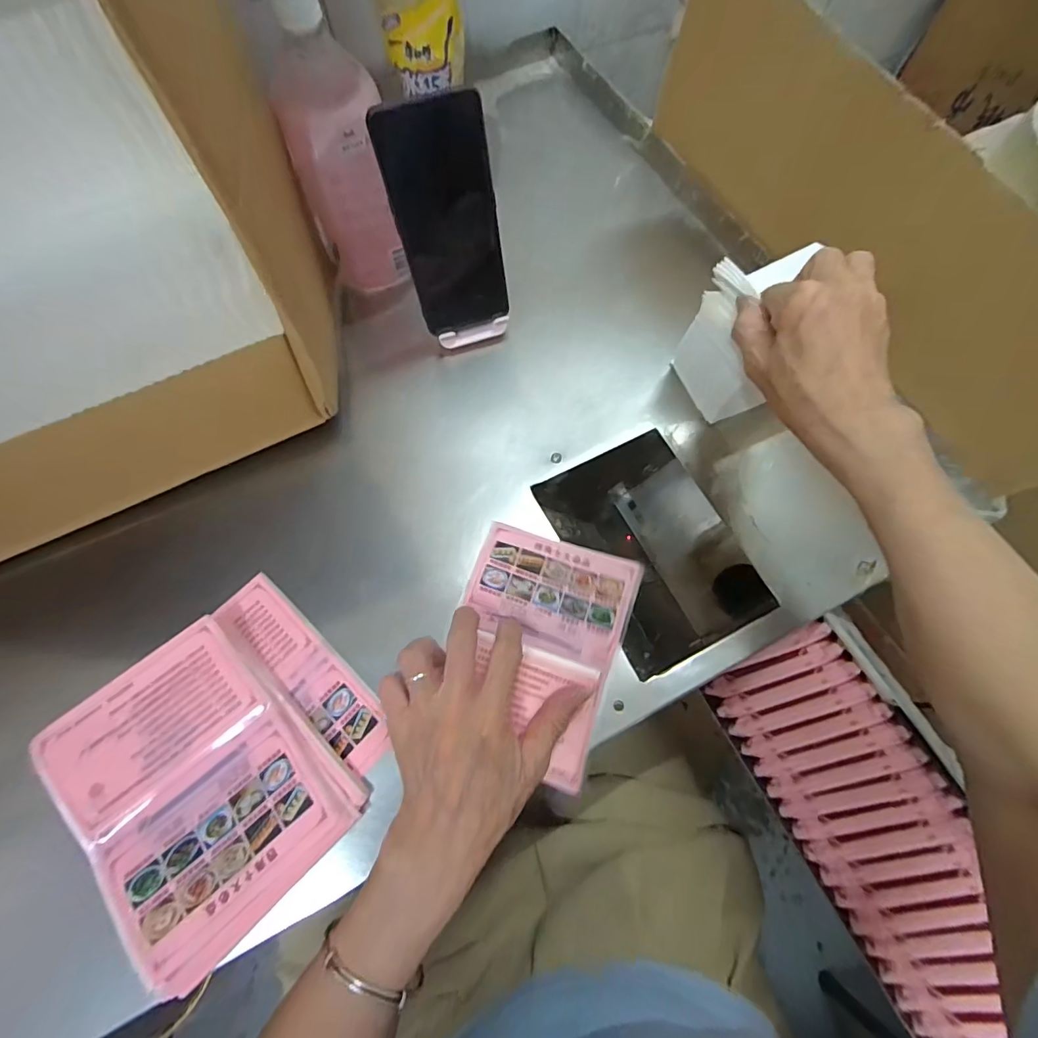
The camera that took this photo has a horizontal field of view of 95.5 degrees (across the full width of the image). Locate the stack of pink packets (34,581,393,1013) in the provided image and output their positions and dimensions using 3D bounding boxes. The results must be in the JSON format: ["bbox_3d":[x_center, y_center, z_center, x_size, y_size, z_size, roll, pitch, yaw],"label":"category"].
[{"bbox_3d":[-0.189,0.153,0.309,0.173,0.029,0.169,42,74,14],"label":"stack of pink packets"}]

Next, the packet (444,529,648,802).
[{"bbox_3d":[0.010,0.087,0.342,0.121,0.018,0.159,20,70,7],"label":"packet"}]

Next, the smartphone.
[{"bbox_3d":[-0.053,-0.224,0.365,0.077,0.157,0.006,-21,55,-8],"label":"smartphone"}]

